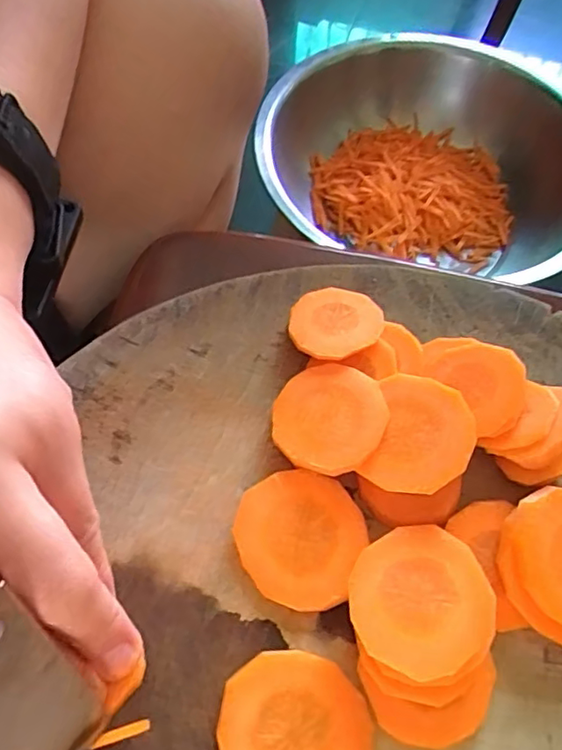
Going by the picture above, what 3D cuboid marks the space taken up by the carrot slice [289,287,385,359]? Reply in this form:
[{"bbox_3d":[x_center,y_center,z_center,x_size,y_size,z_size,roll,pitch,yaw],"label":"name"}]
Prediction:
[{"bbox_3d":[0.023,-0.023,0.249,0.037,0.004,0.037,-3,51,3],"label":"carrot slice"}]

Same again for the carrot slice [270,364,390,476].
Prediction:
[{"bbox_3d":[0.018,0.016,0.226,0.043,0.005,0.043,-8,54,11],"label":"carrot slice"}]

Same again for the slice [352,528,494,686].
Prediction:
[{"bbox_3d":[0.046,0.073,0.193,0.045,0.004,0.046,0,55,1],"label":"slice"}]

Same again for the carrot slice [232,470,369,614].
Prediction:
[{"bbox_3d":[0.006,0.058,0.213,0.045,0.009,0.044,1,61,-2],"label":"carrot slice"}]

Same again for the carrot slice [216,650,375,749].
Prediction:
[{"bbox_3d":[0.004,0.113,0.185,0.047,0.005,0.044,12,61,4],"label":"carrot slice"}]

